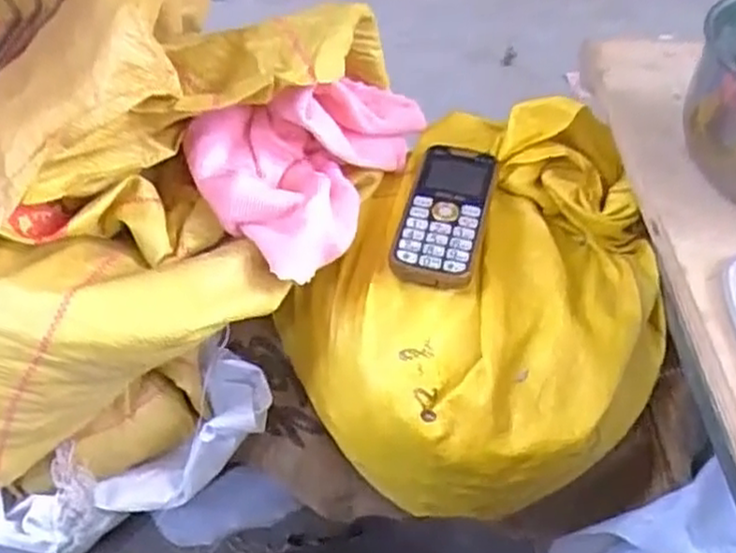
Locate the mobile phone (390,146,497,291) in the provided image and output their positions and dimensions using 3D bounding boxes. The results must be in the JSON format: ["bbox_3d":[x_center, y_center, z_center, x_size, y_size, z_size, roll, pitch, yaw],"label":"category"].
[{"bbox_3d":[0.054,-0.044,0.517,0.056,0.019,0.122,11,55,11],"label":"mobile phone"}]

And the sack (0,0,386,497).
[{"bbox_3d":[-0.204,-0.057,0.516,0.361,0.271,0.323,9,48,7],"label":"sack"}]

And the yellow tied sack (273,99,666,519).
[{"bbox_3d":[0.097,0.015,0.535,0.238,0.146,0.300,31,54,25],"label":"yellow tied sack"}]

